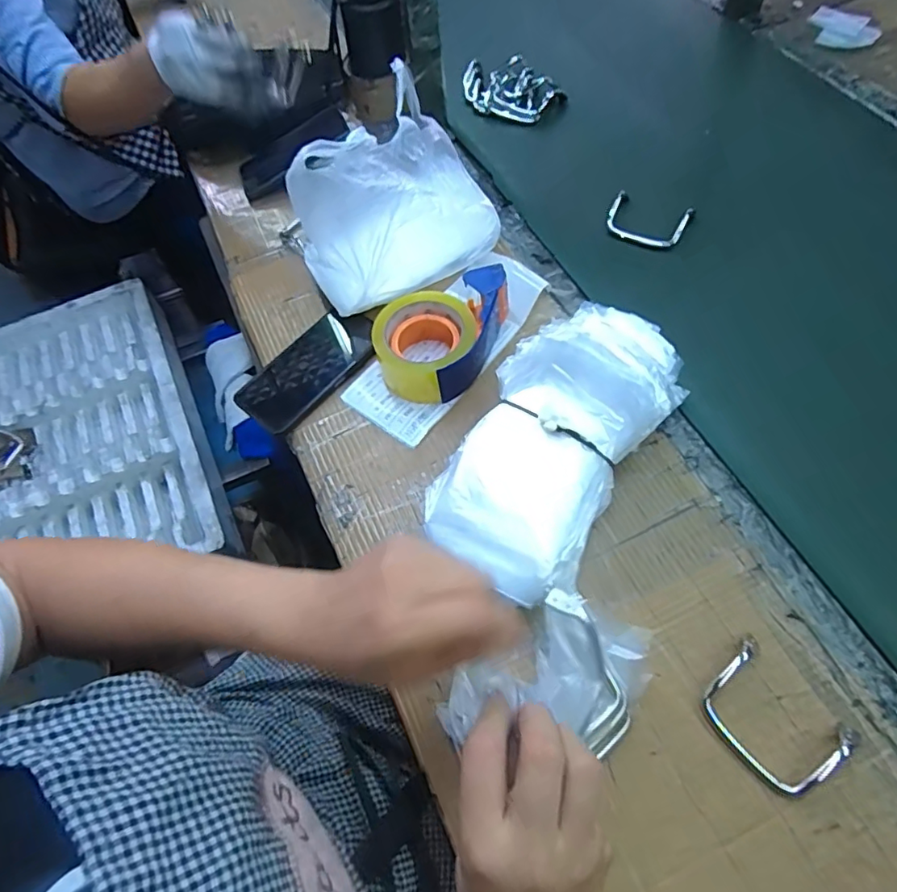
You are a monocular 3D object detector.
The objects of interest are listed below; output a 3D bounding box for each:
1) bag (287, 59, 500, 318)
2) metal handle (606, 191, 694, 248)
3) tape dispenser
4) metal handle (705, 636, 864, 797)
[{"bbox_3d":[-0.066,-0.278,0.622,0.217,0.158,0.185,-23,63,-9],"label":"bag"},{"bbox_3d":[0.234,-0.268,0.665,0.091,0.021,0.055,25,66,16],"label":"metal handle"},{"bbox_3d":[-0.008,-0.122,0.586,0.118,0.062,0.151,21,65,14],"label":"tape dispenser"},{"bbox_3d":[0.241,0.200,0.414,0.074,0.019,0.093,-37,66,-16],"label":"metal handle"}]

